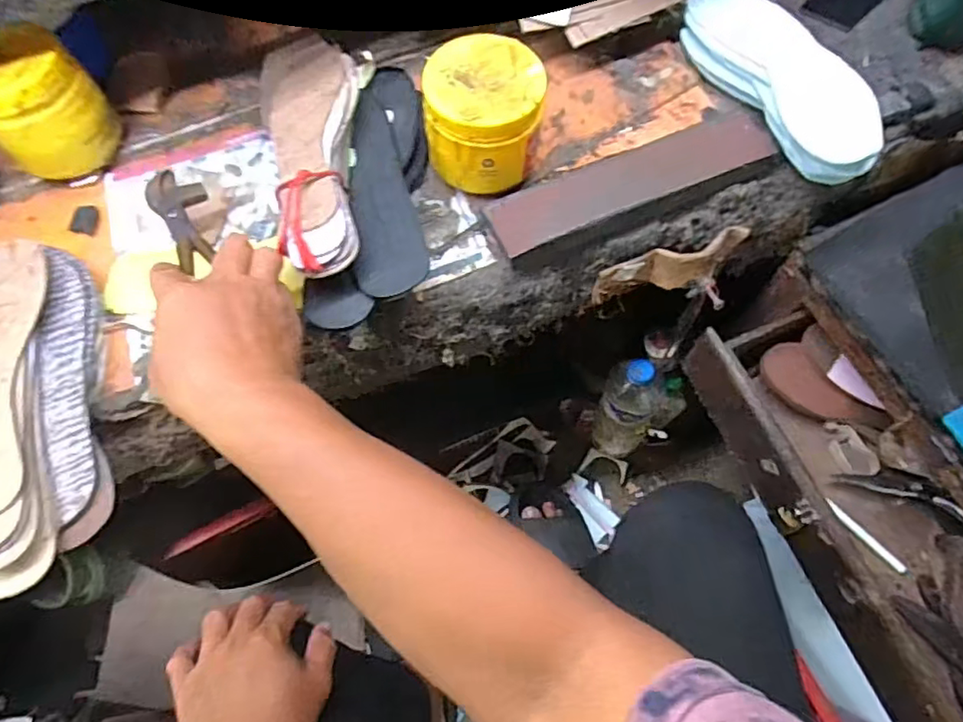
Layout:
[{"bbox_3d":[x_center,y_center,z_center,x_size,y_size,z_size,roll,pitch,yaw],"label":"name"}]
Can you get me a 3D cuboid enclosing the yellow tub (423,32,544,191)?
[{"bbox_3d":[0.003,-0.198,0.497,0.090,0.099,0.098,-1,67,1],"label":"yellow tub"}]

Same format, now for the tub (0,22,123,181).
[{"bbox_3d":[-0.380,-0.217,0.517,0.100,0.108,0.077,-36,71,-13],"label":"tub"}]

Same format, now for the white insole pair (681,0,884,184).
[{"bbox_3d":[0.263,-0.248,0.524,0.075,0.046,0.233,-21,68,-7],"label":"white insole pair"}]

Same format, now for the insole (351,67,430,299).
[{"bbox_3d":[-0.079,-0.165,0.511,0.061,0.016,0.247,-1,62,-6],"label":"insole"}]

